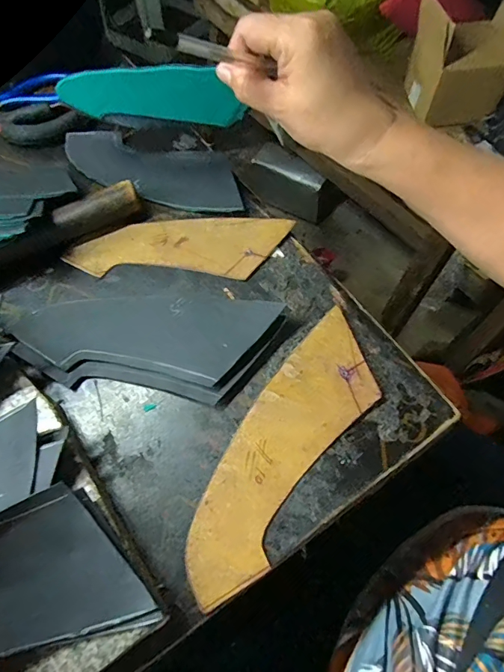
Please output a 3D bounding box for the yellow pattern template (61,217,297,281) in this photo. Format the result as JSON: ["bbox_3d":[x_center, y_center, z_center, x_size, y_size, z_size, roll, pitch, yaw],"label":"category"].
[{"bbox_3d":[-0.060,-0.075,0.355,0.177,0.006,0.056,1,66,5],"label":"yellow pattern template"}]

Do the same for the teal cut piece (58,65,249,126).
[{"bbox_3d":[-0.085,-0.189,0.333,0.153,0.051,0.005,11,73,14],"label":"teal cut piece"}]

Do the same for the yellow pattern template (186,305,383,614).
[{"bbox_3d":[0.020,0.070,0.276,0.062,0.005,0.189,33,71,19],"label":"yellow pattern template"}]

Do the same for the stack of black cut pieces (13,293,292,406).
[{"bbox_3d":[-0.076,0.002,0.318,0.186,0.019,0.081,6,58,8],"label":"stack of black cut pieces"}]

